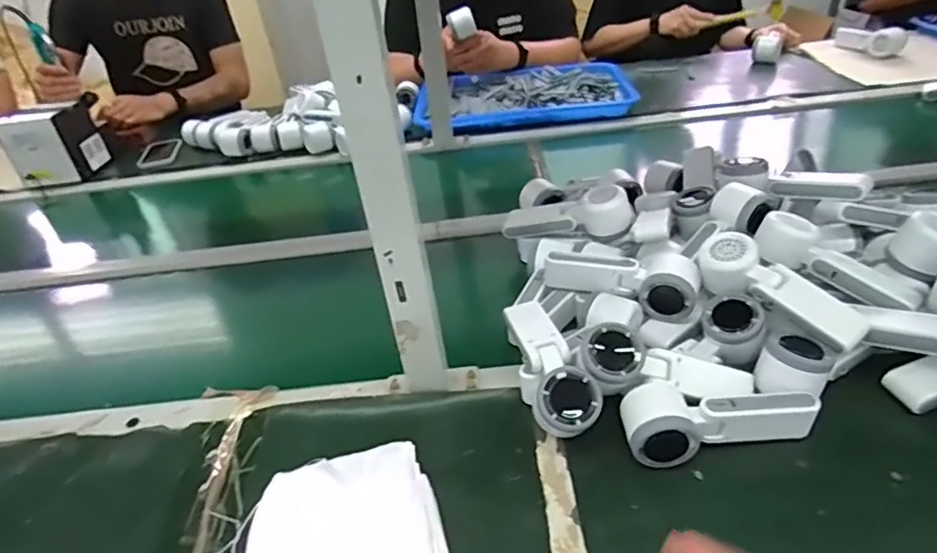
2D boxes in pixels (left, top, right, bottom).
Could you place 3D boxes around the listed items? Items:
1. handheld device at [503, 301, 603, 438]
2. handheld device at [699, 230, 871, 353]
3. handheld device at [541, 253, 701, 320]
[{"bbox_3d":[0.075,0.095,0.575,0.060,0.067,0.163,-14,35,-9],"label":"handheld device"},{"bbox_3d":[0.306,0.010,0.577,0.049,0.046,0.161,-29,40,-27],"label":"handheld device"},{"bbox_3d":[0.175,-0.003,0.661,0.167,0.048,0.068,15,43,27],"label":"handheld device"}]

